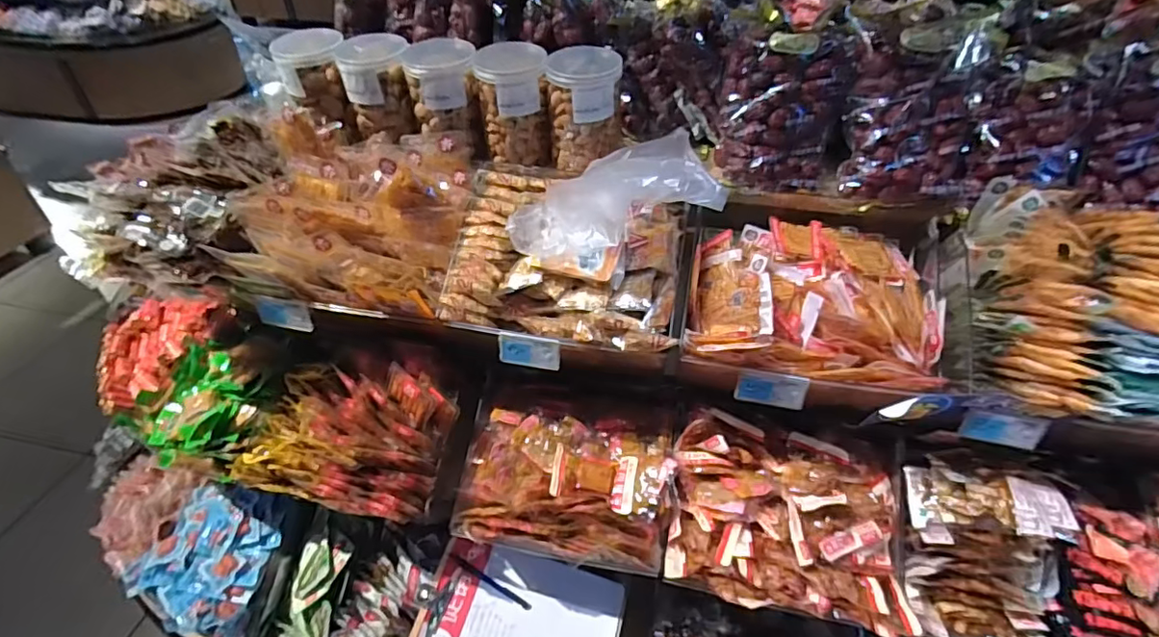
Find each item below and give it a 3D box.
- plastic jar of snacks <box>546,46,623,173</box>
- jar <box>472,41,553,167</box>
[{"bbox_3d":[0.007,-0.284,0.770,0.094,0.140,0.088,1,41,1],"label":"plastic jar of snacks"},{"bbox_3d":[-0.091,-0.298,0.790,0.093,0.143,0.083,-5,41,-6],"label":"jar"}]

